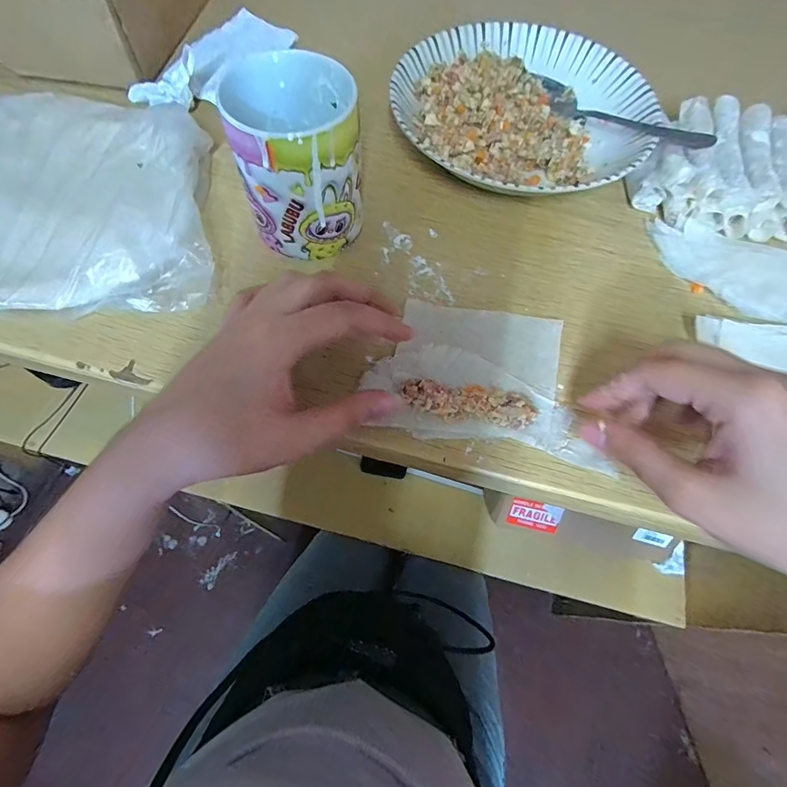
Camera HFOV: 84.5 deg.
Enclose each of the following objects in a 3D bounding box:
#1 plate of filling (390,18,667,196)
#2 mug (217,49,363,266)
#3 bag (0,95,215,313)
[{"bbox_3d":[0.104,-0.236,0.357,0.206,0.043,0.209,1,65,-2],"label":"plate of filling"},{"bbox_3d":[-0.060,-0.155,0.287,0.075,0.098,0.081,-2,66,-4],"label":"mug"},{"bbox_3d":[-0.257,-0.146,0.307,0.243,0.037,0.200,-6,66,-6],"label":"bag"}]

